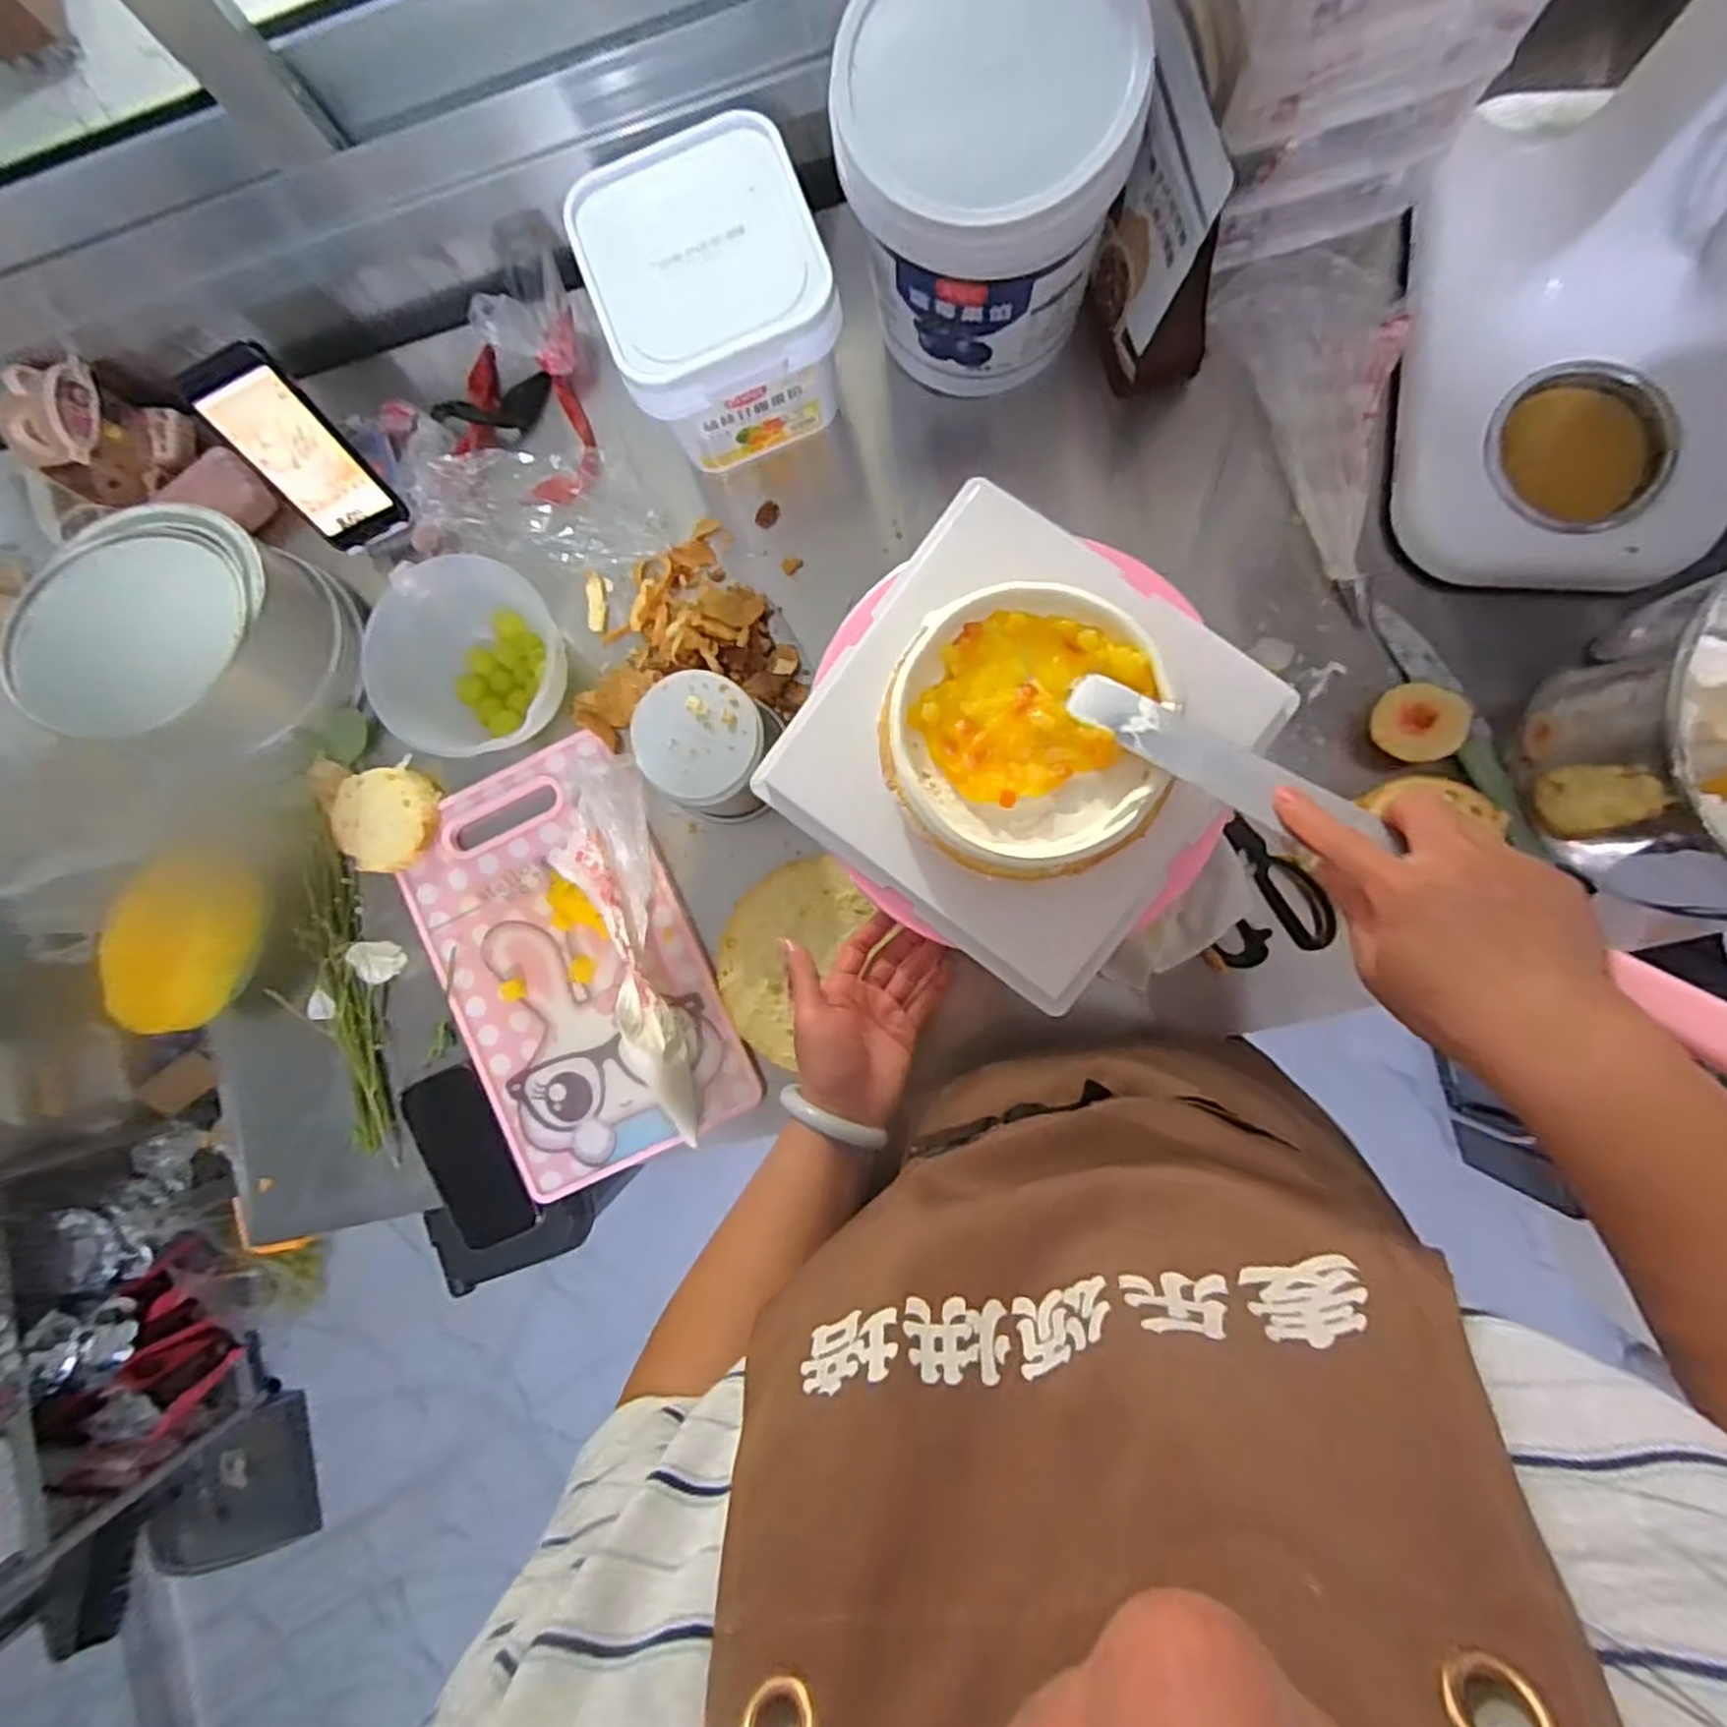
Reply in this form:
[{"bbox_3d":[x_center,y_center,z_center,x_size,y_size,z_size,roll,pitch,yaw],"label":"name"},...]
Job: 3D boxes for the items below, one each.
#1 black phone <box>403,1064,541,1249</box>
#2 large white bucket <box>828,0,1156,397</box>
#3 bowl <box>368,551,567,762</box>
[{"bbox_3d":[-0.347,0.260,0.686,0.079,0.009,0.156,-26,92,8],"label":"black phone"},{"bbox_3d":[0.086,-0.485,0.565,0.185,0.180,0.166,-1,88,6],"label":"large white bucket"},{"bbox_3d":[-0.314,-0.164,0.653,0.144,0.093,0.138,0,88,6],"label":"bowl"}]

